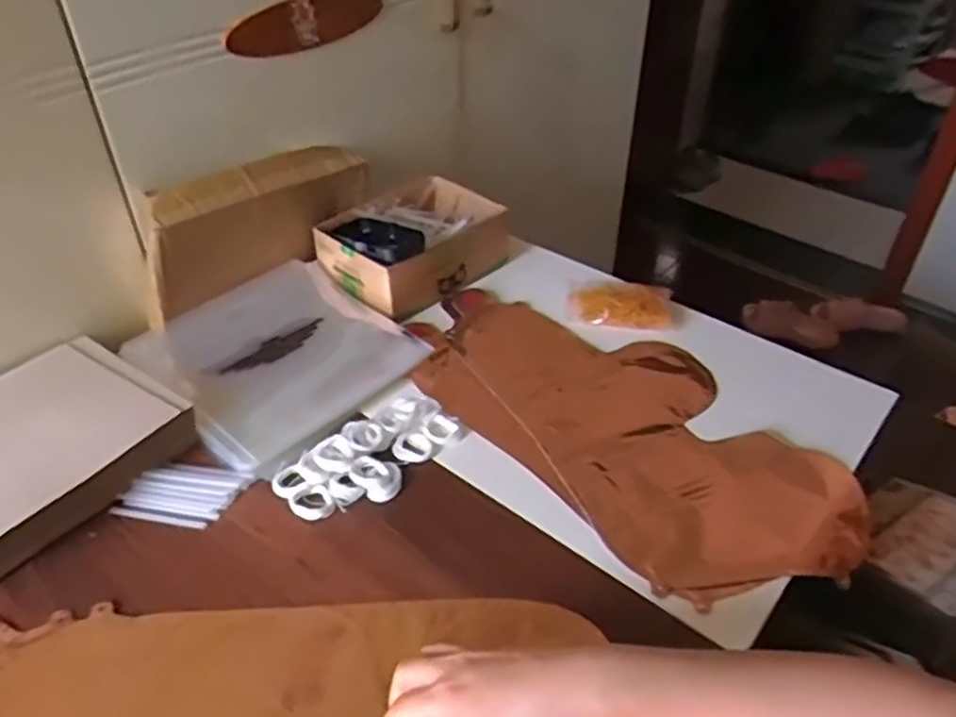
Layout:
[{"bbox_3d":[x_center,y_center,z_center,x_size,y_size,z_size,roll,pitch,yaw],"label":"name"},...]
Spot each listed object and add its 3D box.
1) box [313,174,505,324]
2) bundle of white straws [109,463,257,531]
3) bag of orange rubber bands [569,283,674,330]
[{"bbox_3d":[-0.072,-0.131,0.817,0.129,0.076,0.181,31,49,33],"label":"box"},{"bbox_3d":[-0.238,0.109,0.591,0.092,0.010,0.057,7,40,9],"label":"bundle of white straws"},{"bbox_3d":[0.152,-0.055,0.779,0.106,0.026,0.063,5,40,6],"label":"bag of orange rubber bands"}]

